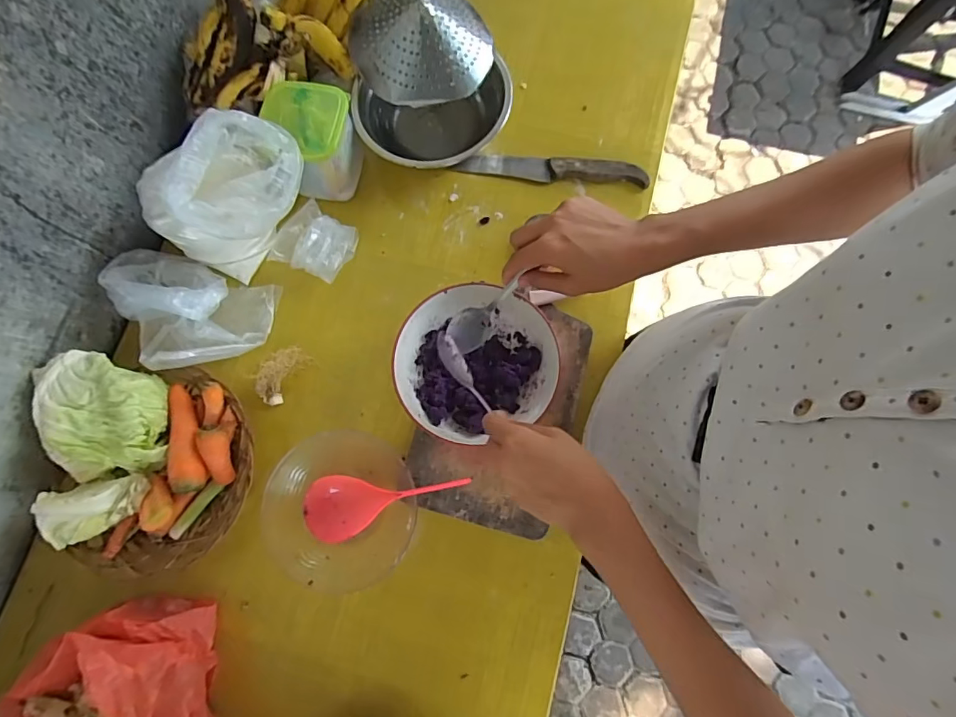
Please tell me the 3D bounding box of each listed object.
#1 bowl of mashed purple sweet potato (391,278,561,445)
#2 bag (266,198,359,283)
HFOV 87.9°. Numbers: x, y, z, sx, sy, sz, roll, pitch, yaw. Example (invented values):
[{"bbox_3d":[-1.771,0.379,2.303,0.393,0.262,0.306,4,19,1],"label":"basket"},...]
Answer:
[{"bbox_3d":[-0.004,0.005,0.548,0.170,0.066,0.158,0,78,0],"label":"bowl of mashed purple sweet potato"},{"bbox_3d":[-0.196,-0.144,0.602,0.084,0.033,0.084,22,78,6],"label":"bag"}]

